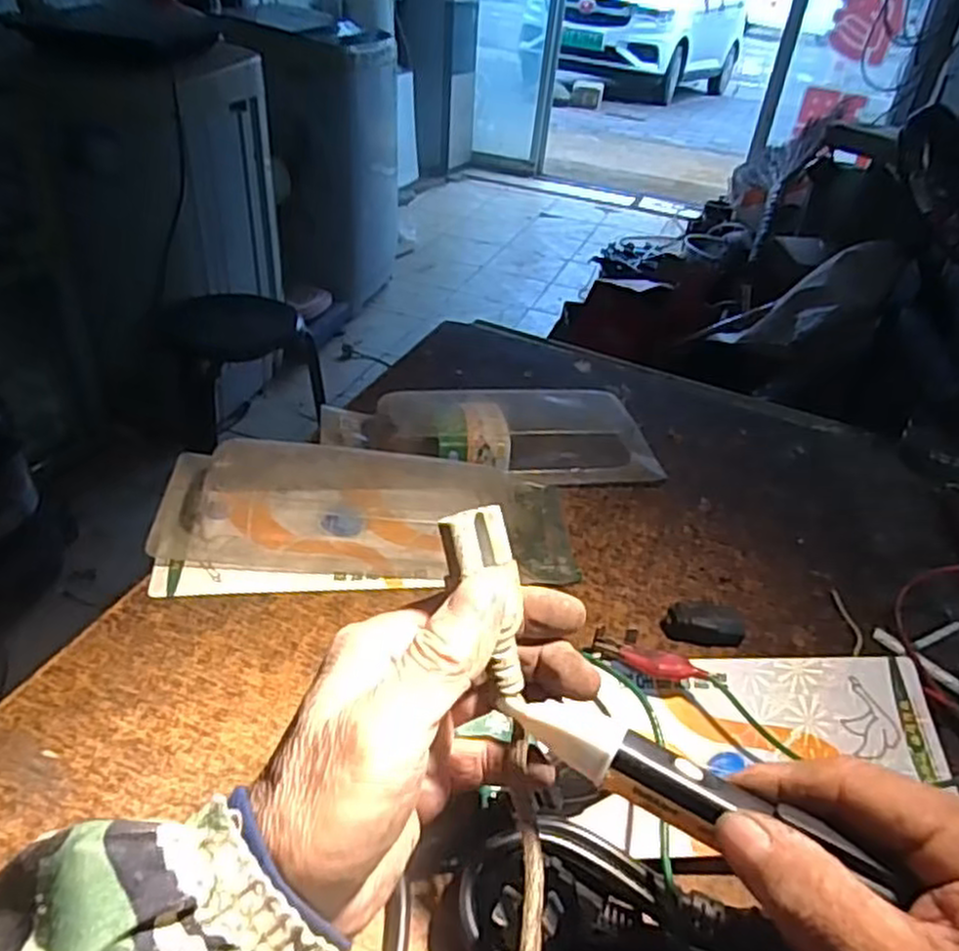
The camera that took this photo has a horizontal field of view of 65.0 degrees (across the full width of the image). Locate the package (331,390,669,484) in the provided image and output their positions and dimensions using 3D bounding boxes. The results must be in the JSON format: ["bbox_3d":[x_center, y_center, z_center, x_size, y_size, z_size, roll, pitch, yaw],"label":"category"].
[{"bbox_3d":[0.012,-0.028,0.542,0.245,0.044,0.072,2,37,-6],"label":"package"}]

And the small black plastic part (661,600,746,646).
[{"bbox_3d":[0.130,0.086,0.435,0.045,0.020,0.023,5,37,-2],"label":"small black plastic part"}]

